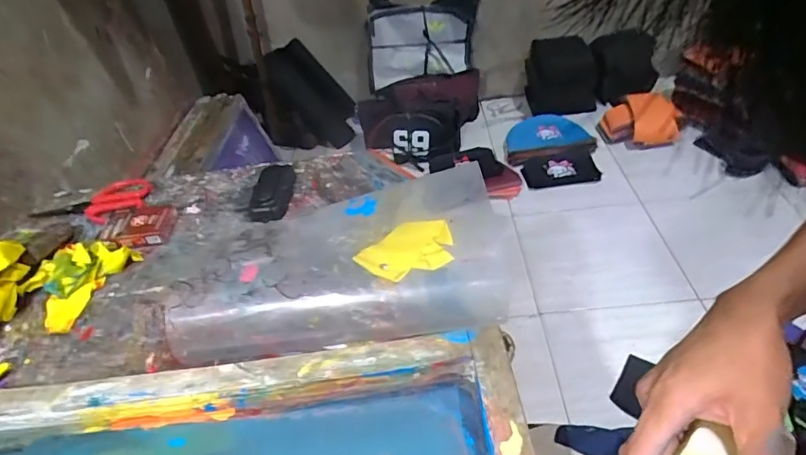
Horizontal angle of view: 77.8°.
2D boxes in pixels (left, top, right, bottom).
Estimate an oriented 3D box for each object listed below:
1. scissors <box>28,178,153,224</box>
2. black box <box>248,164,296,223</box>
[{"bbox_3d":[-0.462,-0.033,0.735,0.169,0.016,0.083,-16,41,-9],"label":"scissors"},{"bbox_3d":[-0.182,-0.056,0.707,0.043,0.034,0.109,-1,41,8],"label":"black box"}]

